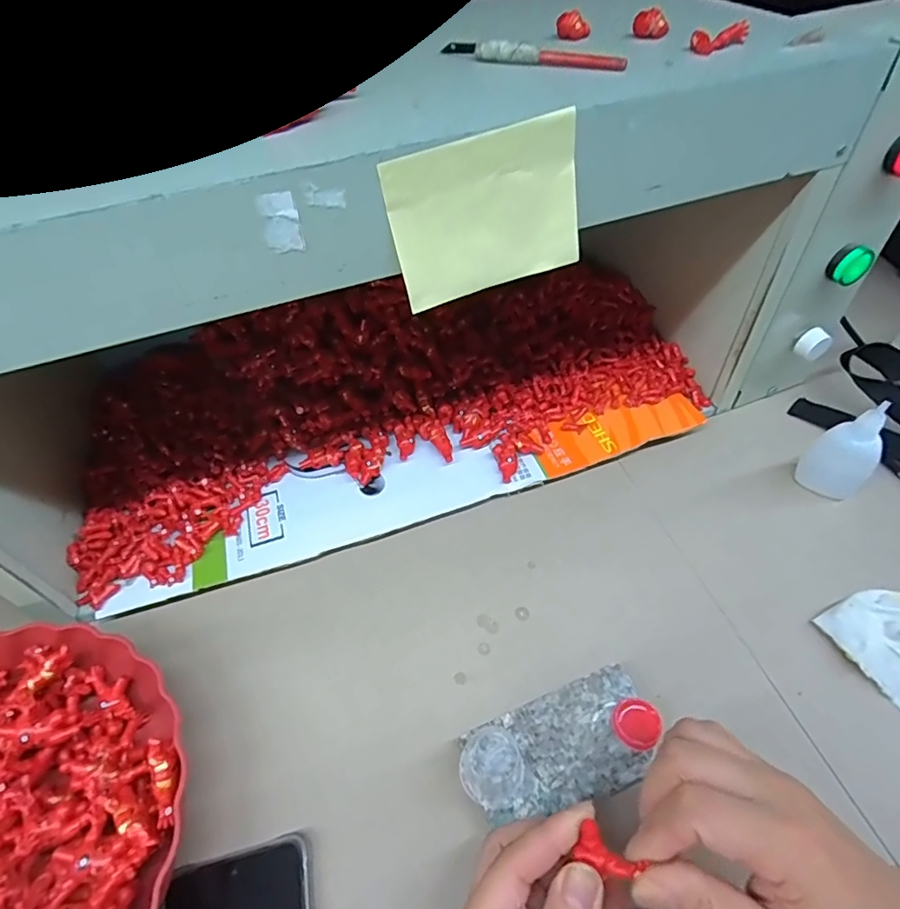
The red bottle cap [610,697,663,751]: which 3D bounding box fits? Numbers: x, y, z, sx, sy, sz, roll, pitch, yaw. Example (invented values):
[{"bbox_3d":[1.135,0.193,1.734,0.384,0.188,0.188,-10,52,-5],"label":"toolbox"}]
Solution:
[{"bbox_3d":[0.110,0.158,0.311,0.027,0.008,0.028,-2,50,2],"label":"red bottle cap"}]

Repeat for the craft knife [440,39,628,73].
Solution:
[{"bbox_3d":[0.043,-0.230,0.303,0.117,0.010,0.009,26,56,23],"label":"craft knife"}]

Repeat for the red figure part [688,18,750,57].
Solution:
[{"bbox_3d":[0.153,-0.238,0.300,0.037,0.010,0.016,-28,53,-18],"label":"red figure part"}]

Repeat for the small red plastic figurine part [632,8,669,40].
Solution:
[{"bbox_3d":[0.122,-0.262,0.322,0.021,0.013,0.011,11,52,13],"label":"small red plastic figurine part"}]

